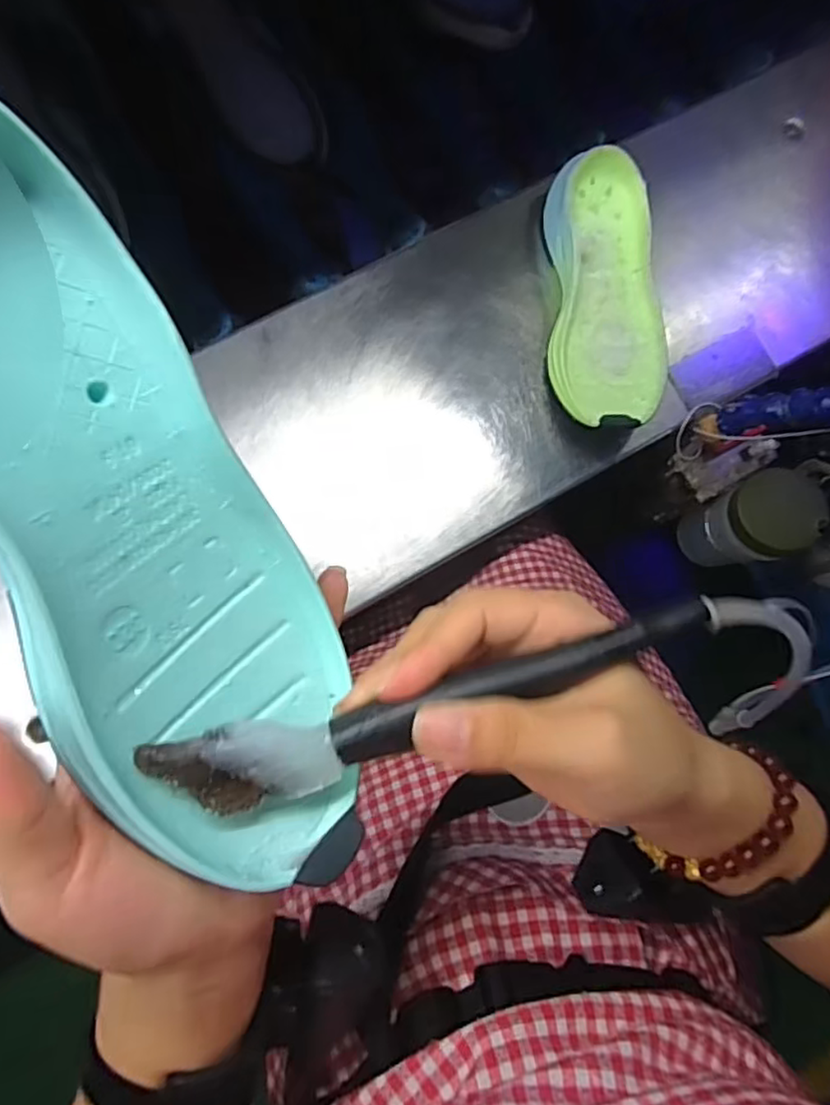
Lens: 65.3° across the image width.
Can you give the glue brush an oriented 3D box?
[{"bbox_3d":[0.009,0.049,0.195,0.166,0.009,0.035,-14,120,-7],"label":"glue brush"}]

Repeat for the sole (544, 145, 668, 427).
[{"bbox_3d":[0.151,-0.200,0.514,0.090,0.047,0.217,1,83,-4],"label":"sole"}]

